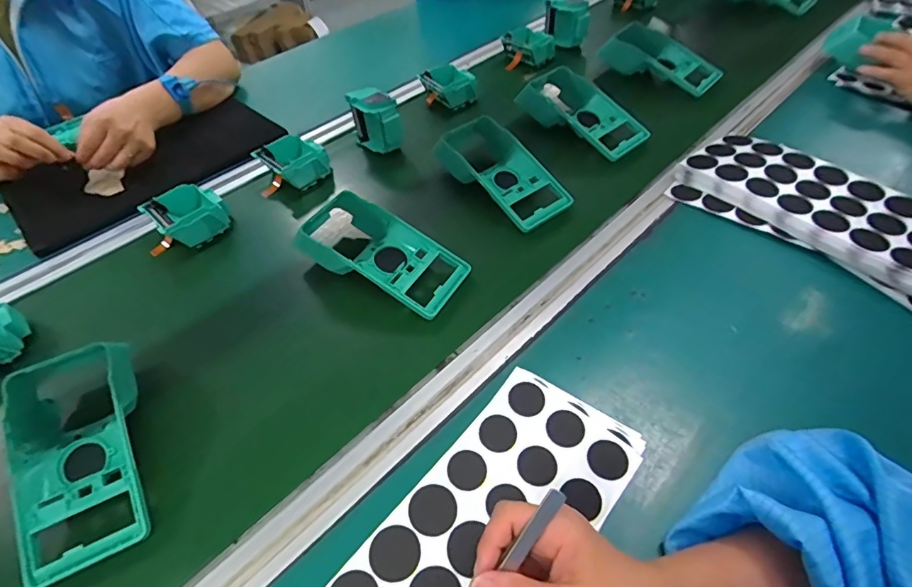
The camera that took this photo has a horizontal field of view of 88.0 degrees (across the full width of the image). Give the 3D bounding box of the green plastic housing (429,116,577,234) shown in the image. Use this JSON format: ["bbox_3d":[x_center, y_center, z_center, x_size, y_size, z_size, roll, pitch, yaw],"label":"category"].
[{"bbox_3d":[0.055,-0.157,0.596,0.098,0.053,0.199,-34,65,-25],"label":"green plastic housing"}]

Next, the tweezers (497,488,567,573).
[{"bbox_3d":[0.024,0.164,0.274,0.010,0.126,0.017,40,17,34],"label":"tweezers"}]

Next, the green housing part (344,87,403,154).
[{"bbox_3d":[-0.111,-0.237,0.652,0.044,0.071,0.078,-32,52,-20],"label":"green housing part"}]

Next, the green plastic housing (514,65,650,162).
[{"bbox_3d":[0.179,-0.264,0.672,0.087,0.050,0.193,-35,53,-23],"label":"green plastic housing"}]

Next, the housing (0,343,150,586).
[{"bbox_3d":[-0.303,0.116,0.372,0.084,0.048,0.181,-23,49,-13],"label":"housing"}]

